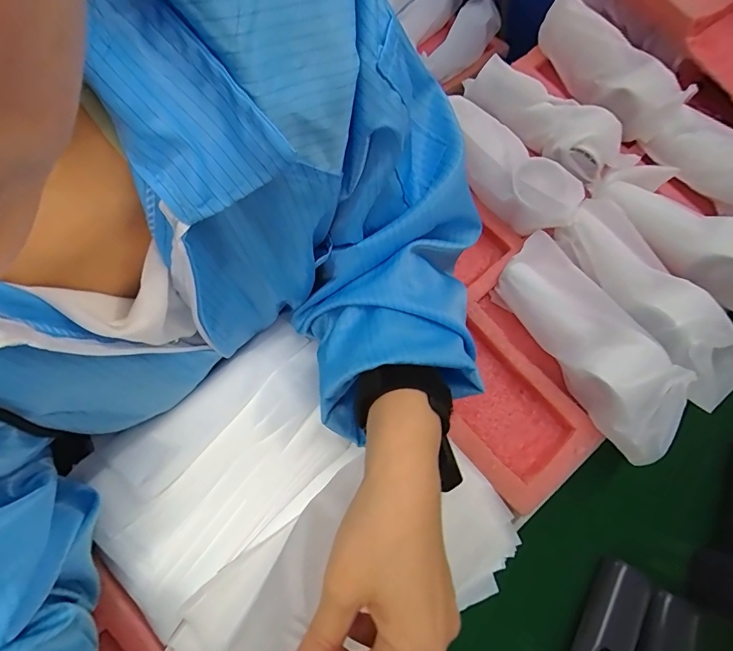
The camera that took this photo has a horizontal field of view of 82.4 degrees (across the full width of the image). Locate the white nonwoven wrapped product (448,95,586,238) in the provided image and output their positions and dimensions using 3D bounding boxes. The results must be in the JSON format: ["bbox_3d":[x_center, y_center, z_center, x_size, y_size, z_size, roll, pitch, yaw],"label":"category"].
[{"bbox_3d":[0.133,-0.154,0.405,0.061,0.046,0.157,-42,80,-12],"label":"white nonwoven wrapped product"}]

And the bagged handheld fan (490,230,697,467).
[{"bbox_3d":[0.189,0.014,0.369,0.077,0.063,0.195,-36,78,-11],"label":"bagged handheld fan"}]

